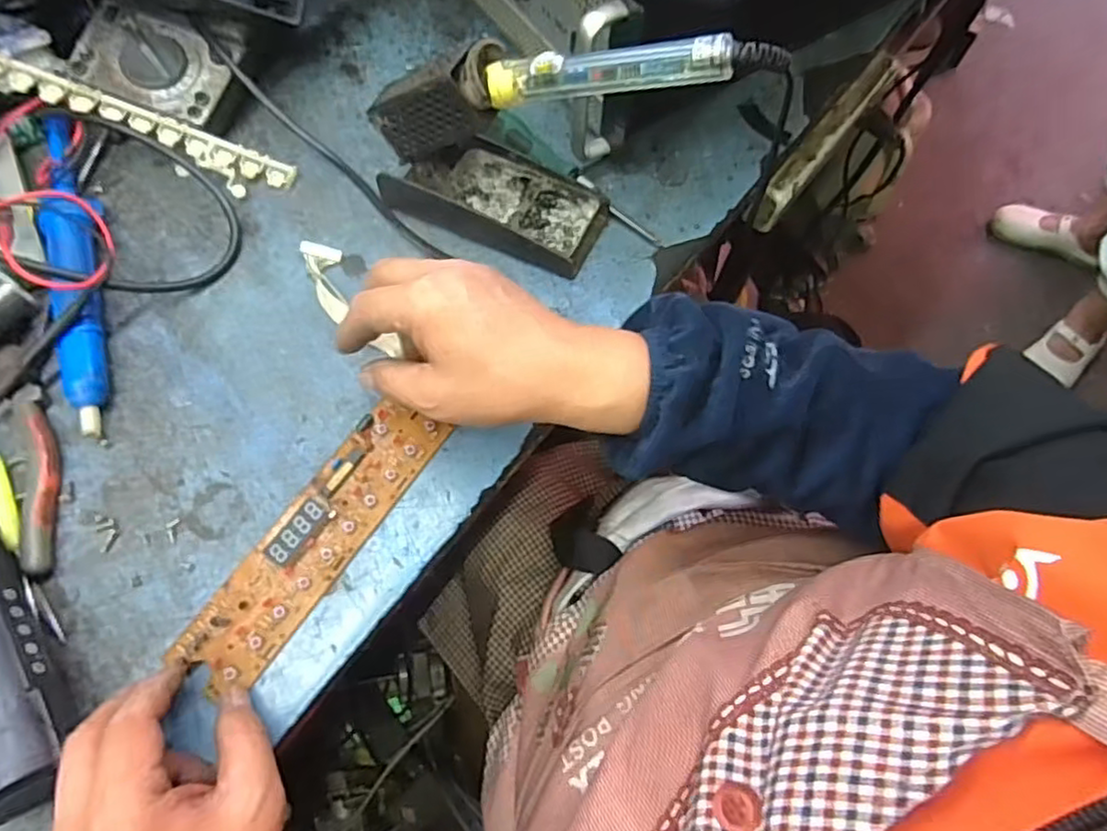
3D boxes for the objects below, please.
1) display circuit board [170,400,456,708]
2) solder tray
[{"bbox_3d":[-0.143,0.072,0.407,0.049,0.015,0.192,32,69,13],"label":"display circuit board"},{"bbox_3d":[-0.044,-0.163,0.502,0.160,0.032,0.075,20,67,8],"label":"solder tray"}]

